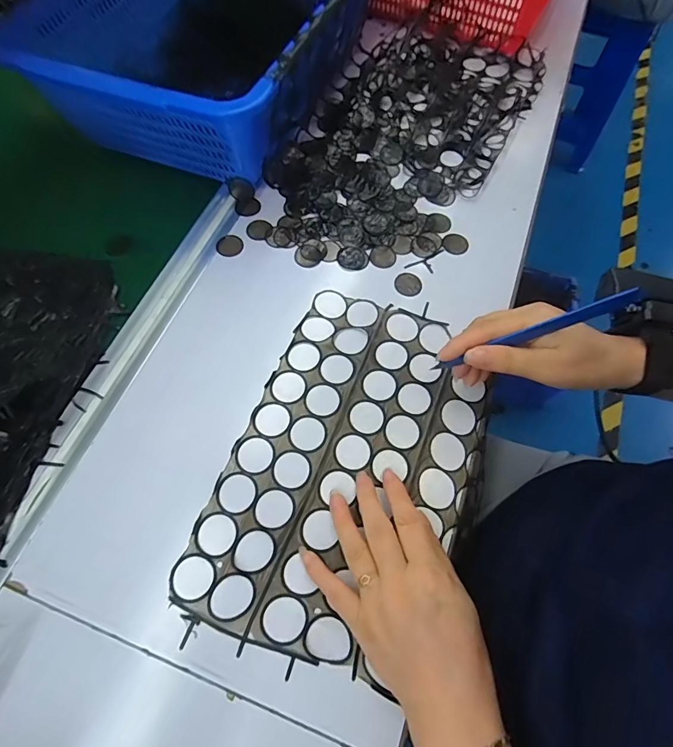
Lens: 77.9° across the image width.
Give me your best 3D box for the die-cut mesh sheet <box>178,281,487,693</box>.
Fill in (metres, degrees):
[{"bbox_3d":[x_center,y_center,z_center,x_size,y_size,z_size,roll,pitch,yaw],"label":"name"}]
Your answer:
[{"bbox_3d":[0.015,0.069,0.350,0.189,0.006,0.297,21,68,7],"label":"die-cut mesh sheet"}]

